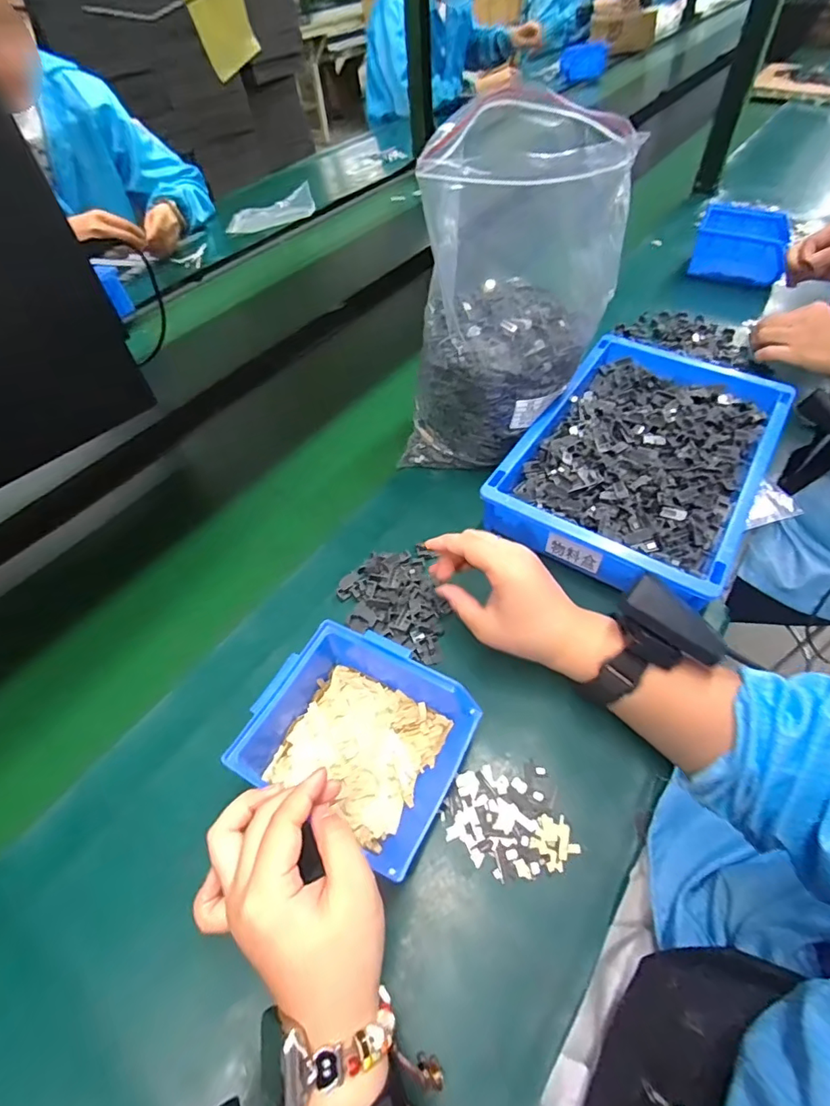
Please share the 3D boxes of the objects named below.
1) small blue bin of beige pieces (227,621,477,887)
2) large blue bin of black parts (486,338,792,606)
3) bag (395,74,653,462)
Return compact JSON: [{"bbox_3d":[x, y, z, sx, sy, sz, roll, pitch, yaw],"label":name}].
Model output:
[{"bbox_3d":[-0.041,0.131,0.360,0.145,0.060,0.125,20,57,15],"label":"small blue bin of beige pieces"},{"bbox_3d":[0.239,-0.107,0.521,0.211,0.056,0.333,29,60,20],"label":"large blue bin of black parts"},{"bbox_3d":[0.096,-0.236,0.491,0.156,0.283,0.188,19,57,15],"label":"bag"}]

